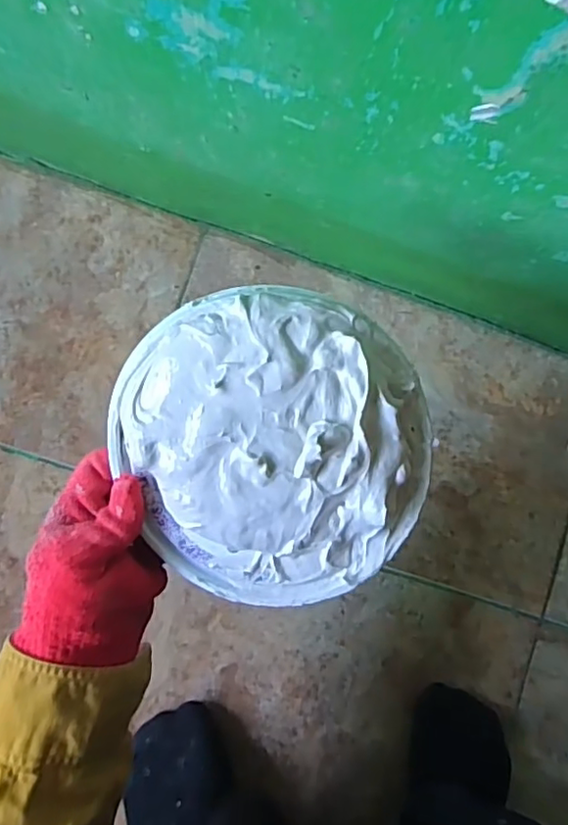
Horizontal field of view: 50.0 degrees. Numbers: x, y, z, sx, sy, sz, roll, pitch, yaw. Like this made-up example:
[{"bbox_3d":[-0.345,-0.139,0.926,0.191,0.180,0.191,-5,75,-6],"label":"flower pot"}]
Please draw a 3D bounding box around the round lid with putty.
[{"bbox_3d":[-0.009,0.025,0.322,0.163,0.026,0.169,1,105,3],"label":"round lid with putty"}]

